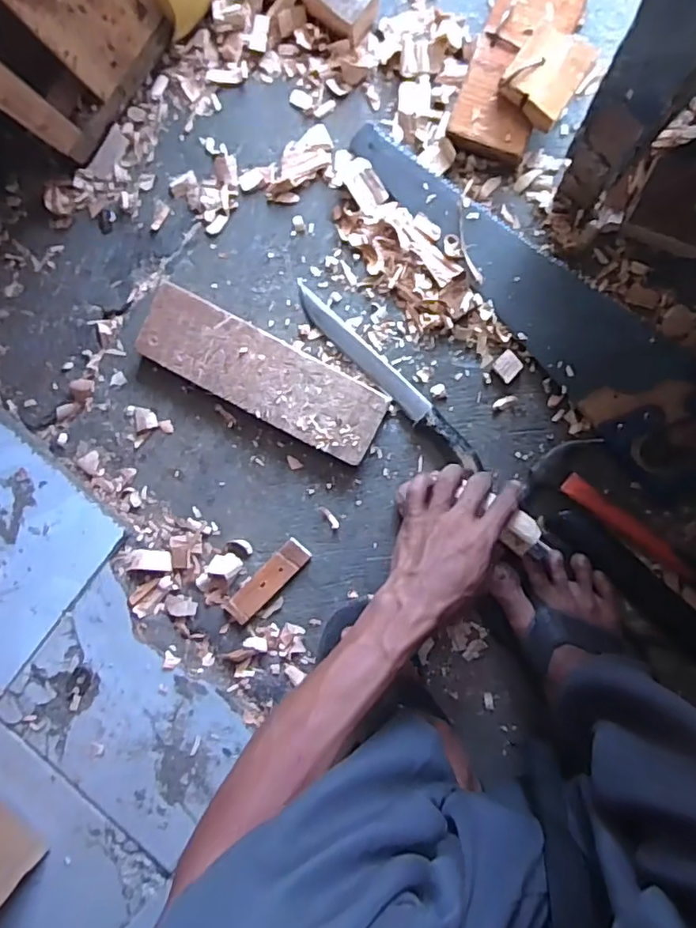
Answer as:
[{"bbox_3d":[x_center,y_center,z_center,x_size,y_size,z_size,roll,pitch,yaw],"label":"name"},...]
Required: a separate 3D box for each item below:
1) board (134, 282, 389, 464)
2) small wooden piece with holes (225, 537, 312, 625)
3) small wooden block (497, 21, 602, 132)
[{"bbox_3d":[-0.094,-0.098,0.620,0.277,0.031,0.082,28,98,5],"label":"board"},{"bbox_3d":[-0.092,0.135,0.652,0.034,0.011,0.117,44,99,2],"label":"small wooden piece with holes"},{"bbox_3d":[0.182,-0.355,0.523,0.061,0.033,0.070,37,99,3],"label":"small wooden block"}]

